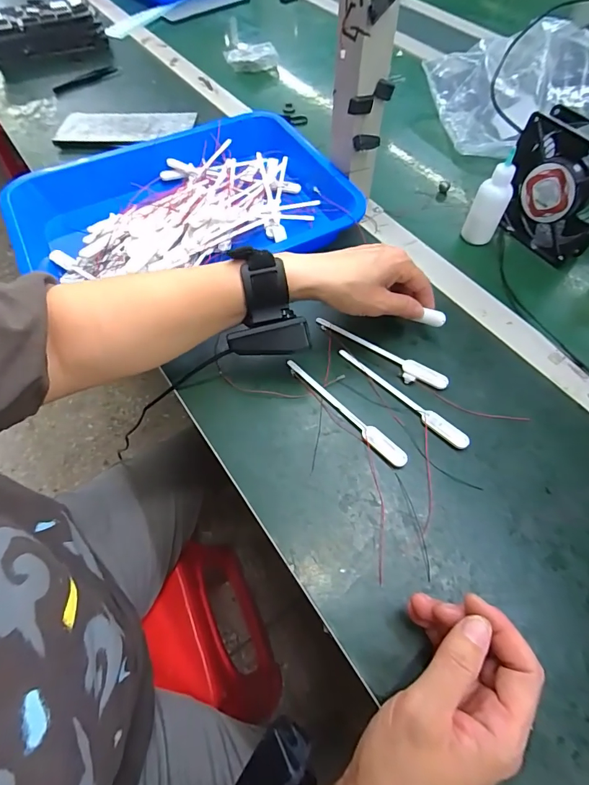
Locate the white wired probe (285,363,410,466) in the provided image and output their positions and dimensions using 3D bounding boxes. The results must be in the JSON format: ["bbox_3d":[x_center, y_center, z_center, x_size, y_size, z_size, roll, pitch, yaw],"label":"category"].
[{"bbox_3d":[0.046,0.015,0.374,0.016,0.007,0.143,-38,66,-19],"label":"white wired probe"}]

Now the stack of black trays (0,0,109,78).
[{"bbox_3d":[-0.448,-0.636,0.721,0.206,0.067,0.076,-15,61,-8],"label":"stack of black trays"}]

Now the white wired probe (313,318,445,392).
[{"bbox_3d":[0.082,-0.038,0.404,0.143,0.008,0.023,29,64,16],"label":"white wired probe"}]

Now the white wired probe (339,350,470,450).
[{"bbox_3d":[0.098,0.002,0.378,0.144,0.008,0.015,40,68,21],"label":"white wired probe"}]

